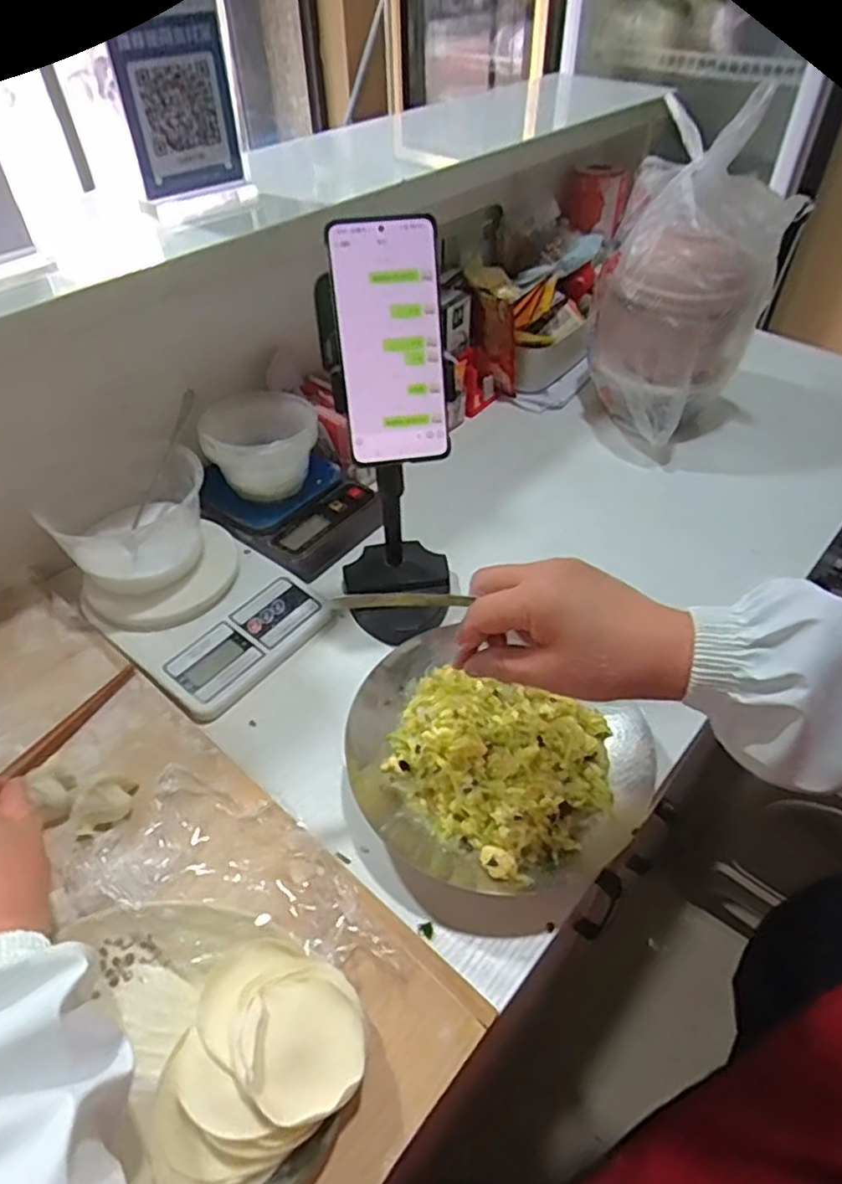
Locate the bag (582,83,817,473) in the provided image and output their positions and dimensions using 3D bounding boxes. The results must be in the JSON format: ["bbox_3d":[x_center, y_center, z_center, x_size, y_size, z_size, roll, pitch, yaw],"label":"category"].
[{"bbox_3d":[0.302,-0.341,0.781,0.183,0.316,0.206,13,47,13],"label":"bag"}]

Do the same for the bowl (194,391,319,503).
[{"bbox_3d":[-0.168,-0.152,0.713,0.115,0.087,0.098,-8,46,-8],"label":"bowl"}]

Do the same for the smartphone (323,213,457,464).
[{"bbox_3d":[-0.019,-0.173,0.466,0.077,0.161,0.005,-8,20,-3],"label":"smartphone"}]

